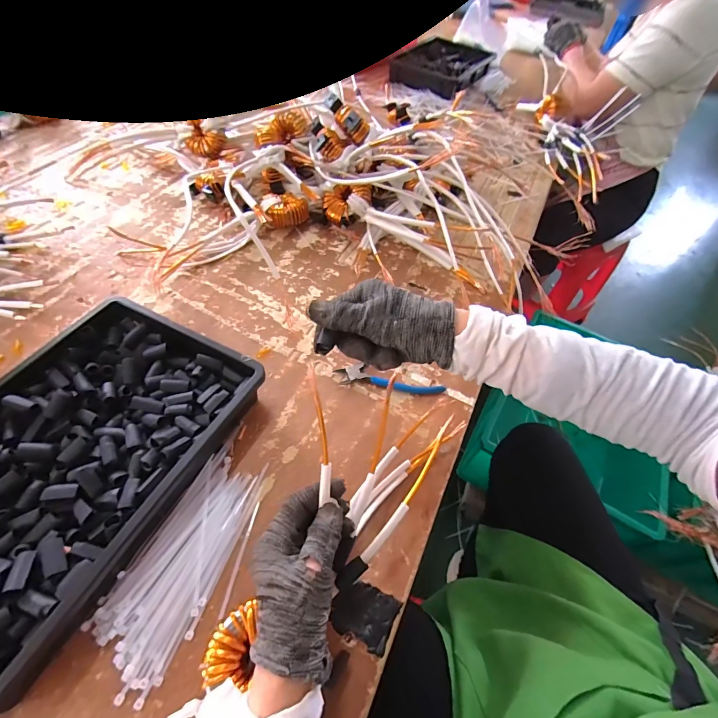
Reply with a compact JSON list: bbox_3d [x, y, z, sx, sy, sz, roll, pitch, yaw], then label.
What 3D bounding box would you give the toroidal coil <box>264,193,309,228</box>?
[{"bbox_3d":[-0.136,-0.276,0.700,0.083,0.053,0.061,-17,57,-17],"label":"toroidal coil"}]

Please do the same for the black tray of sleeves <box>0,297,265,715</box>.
[{"bbox_3d":[-0.303,0.105,0.396,0.243,0.067,0.363,25,56,13],"label":"black tray of sleeves"}]

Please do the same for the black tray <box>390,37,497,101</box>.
[{"bbox_3d":[0.283,-0.986,1.251,0.246,0.054,0.451,28,57,15],"label":"black tray"}]

